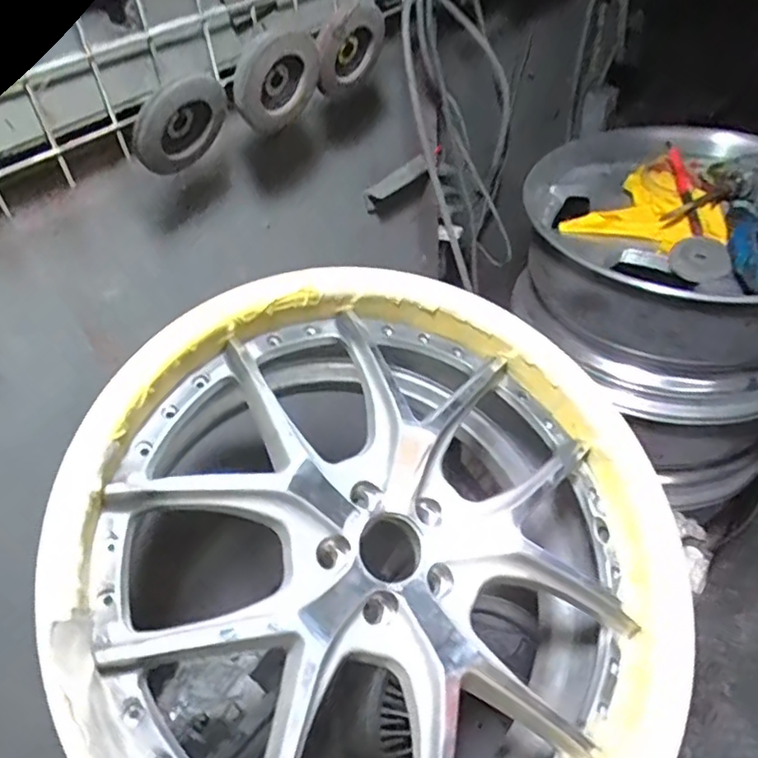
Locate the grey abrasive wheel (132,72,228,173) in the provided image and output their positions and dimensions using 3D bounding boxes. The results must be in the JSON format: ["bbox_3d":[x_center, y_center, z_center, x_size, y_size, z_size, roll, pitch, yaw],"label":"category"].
[{"bbox_3d":[-0.177,-0.226,0.548,0.021,0.086,0.086,40,34,11],"label":"grey abrasive wheel"}]

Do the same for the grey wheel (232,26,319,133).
[{"bbox_3d":[-0.098,-0.291,0.602,0.024,0.084,0.091,32,55,32],"label":"grey wheel"}]

